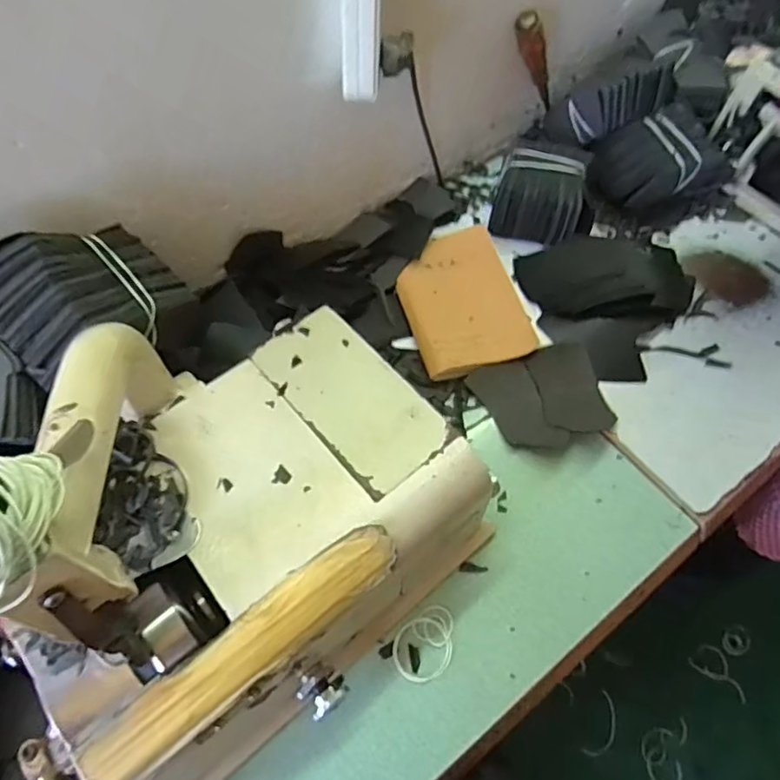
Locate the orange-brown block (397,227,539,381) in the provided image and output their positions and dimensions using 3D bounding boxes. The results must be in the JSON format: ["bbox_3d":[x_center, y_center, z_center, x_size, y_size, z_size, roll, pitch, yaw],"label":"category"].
[{"bbox_3d":[0.084,-0.110,0.708,0.134,0.028,0.208,-10,62,-9],"label":"orange-brown block"}]

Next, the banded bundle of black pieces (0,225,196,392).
[{"bbox_3d":[-0.249,-0.082,0.476,0.141,0.064,0.116,-36,68,-21],"label":"banded bundle of black pieces"}]

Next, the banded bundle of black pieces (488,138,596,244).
[{"bbox_3d":[0.204,-0.261,0.776,0.126,0.078,0.131,14,61,5],"label":"banded bundle of black pieces"}]

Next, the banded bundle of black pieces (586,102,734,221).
[{"bbox_3d":[0.367,-0.303,0.796,0.182,0.085,0.122,-25,65,-16],"label":"banded bundle of black pieces"}]

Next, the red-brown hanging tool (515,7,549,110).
[{"bbox_3d":[0.199,-0.433,0.785,0.024,0.192,0.030,45,102,20],"label":"red-brown hanging tool"}]

